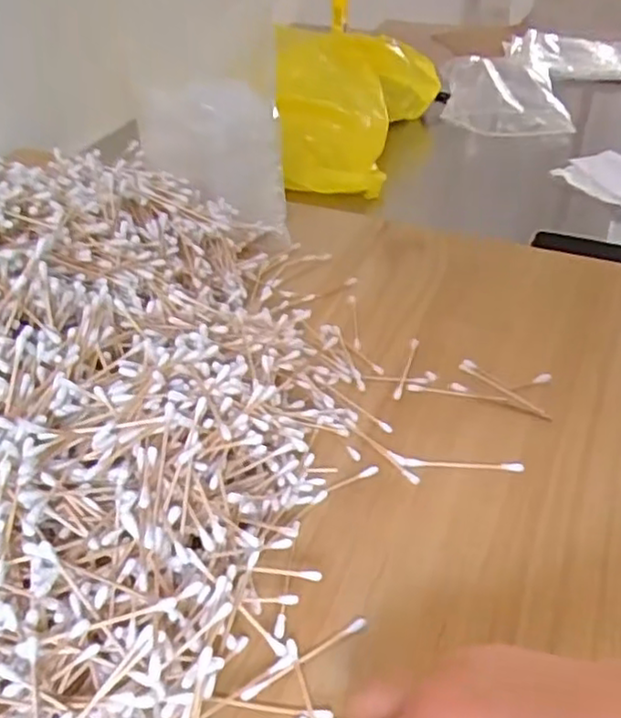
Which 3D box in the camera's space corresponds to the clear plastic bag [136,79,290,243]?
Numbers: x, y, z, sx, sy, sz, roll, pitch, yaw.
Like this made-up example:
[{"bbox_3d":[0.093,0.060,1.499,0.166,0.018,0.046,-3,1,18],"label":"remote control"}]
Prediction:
[{"bbox_3d":[-0.091,-0.174,0.621,0.127,0.135,0.069,0,39,1],"label":"clear plastic bag"}]

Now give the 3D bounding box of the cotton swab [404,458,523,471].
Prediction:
[{"bbox_3d":[0.095,0.065,0.426,0.073,0.004,0.007,3,39,5],"label":"cotton swab"}]

